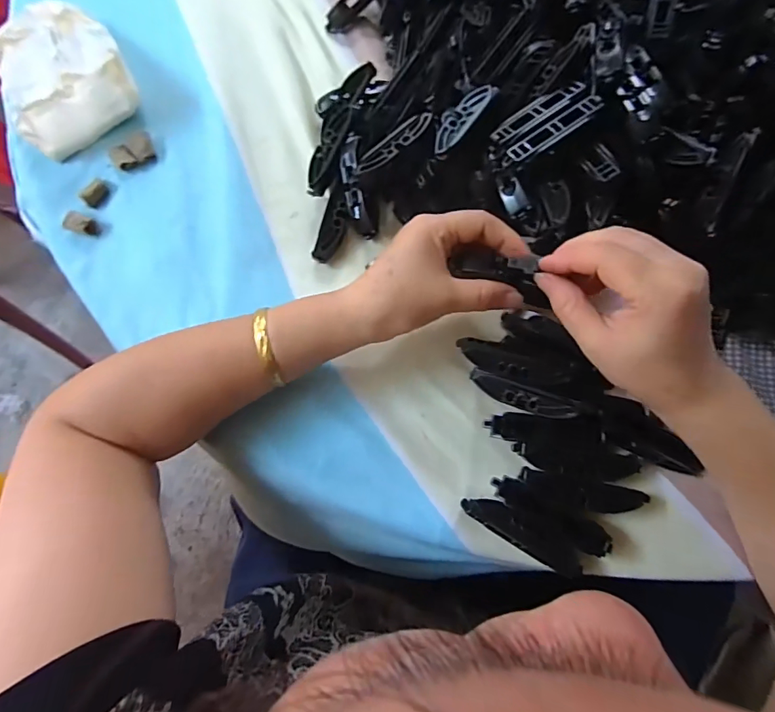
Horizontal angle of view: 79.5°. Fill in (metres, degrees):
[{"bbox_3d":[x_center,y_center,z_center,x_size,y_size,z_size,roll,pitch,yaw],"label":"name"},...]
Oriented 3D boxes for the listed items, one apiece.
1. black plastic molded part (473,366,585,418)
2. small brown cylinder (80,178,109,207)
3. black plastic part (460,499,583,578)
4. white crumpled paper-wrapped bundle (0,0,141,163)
[{"bbox_3d":[0.091,0.027,0.315,0.073,0.010,0.014,20,74,24],"label":"black plastic molded part"},{"bbox_3d":[-0.246,-0.138,0.392,0.015,0.010,0.025,16,74,7],"label":"small brown cylinder"},{"bbox_3d":[0.086,0.113,0.298,0.080,0.008,0.018,31,76,11],"label":"black plastic part"},{"bbox_3d":[-0.291,-0.256,0.408,0.102,0.042,0.147,-30,74,-7],"label":"white crumpled paper-wrapped bundle"}]

